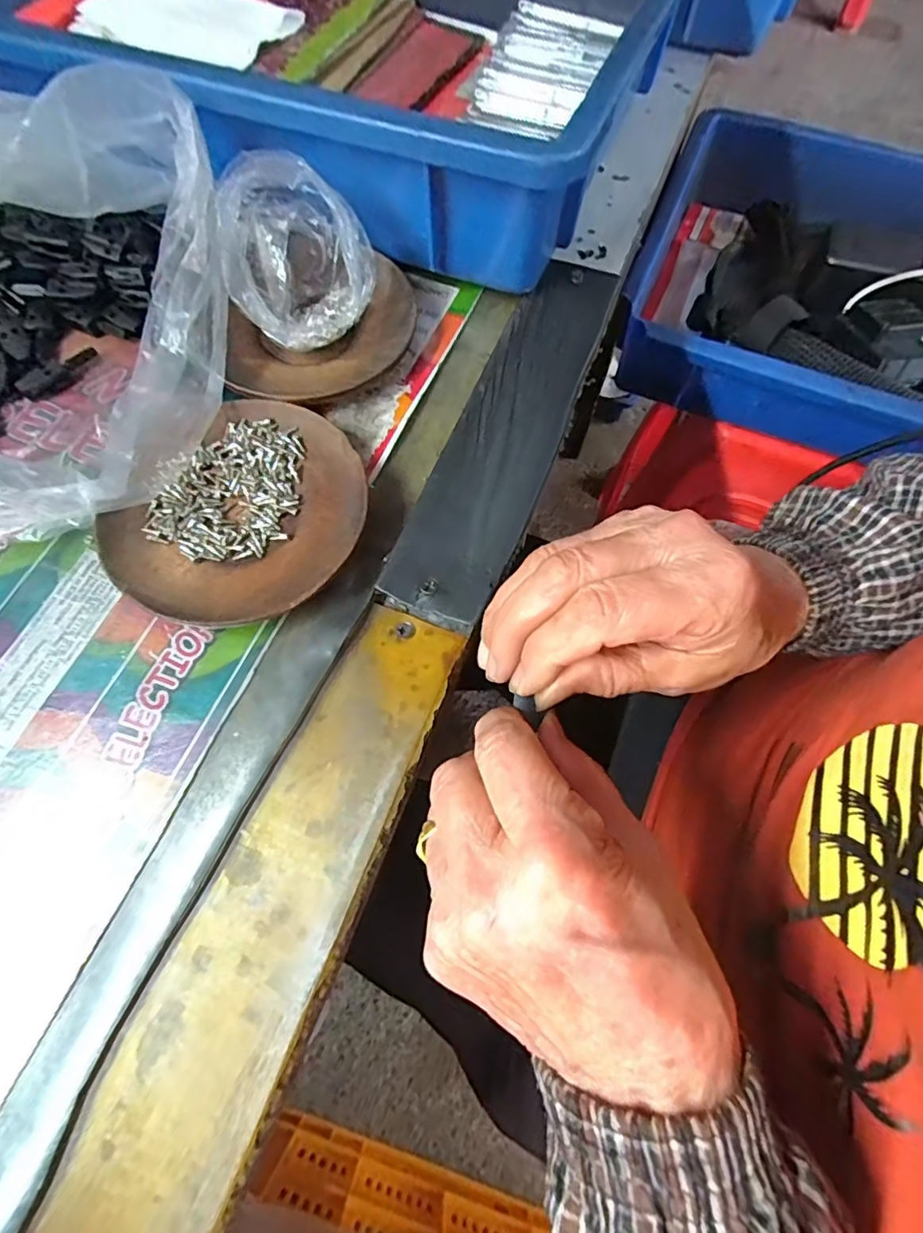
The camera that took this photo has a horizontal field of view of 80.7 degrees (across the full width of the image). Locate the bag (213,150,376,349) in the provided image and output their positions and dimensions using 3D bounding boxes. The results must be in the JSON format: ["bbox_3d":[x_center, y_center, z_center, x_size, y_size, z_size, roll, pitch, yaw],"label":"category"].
[{"bbox_3d":[-0.082,-0.178,0.269,0.073,0.053,0.076,-22,71,-9],"label":"bag"}]

